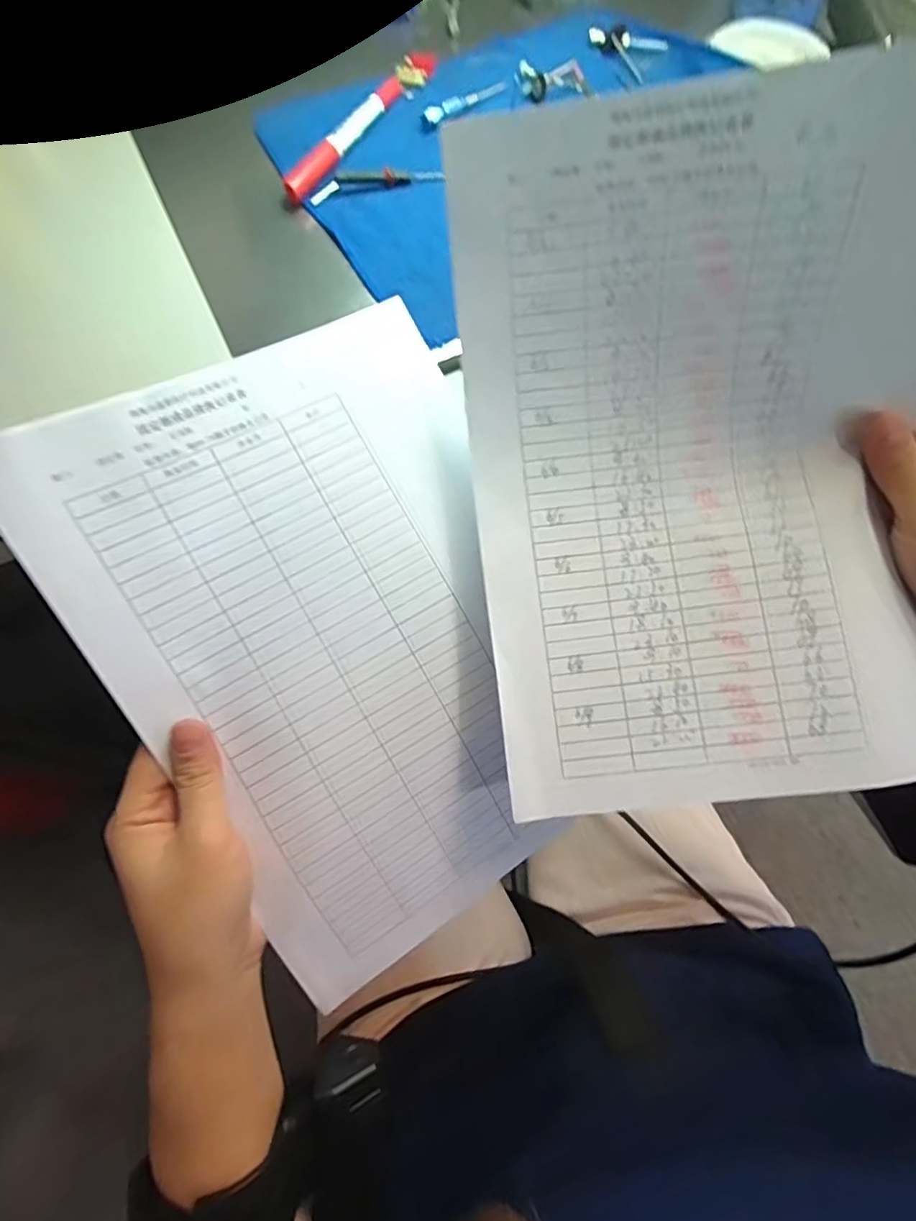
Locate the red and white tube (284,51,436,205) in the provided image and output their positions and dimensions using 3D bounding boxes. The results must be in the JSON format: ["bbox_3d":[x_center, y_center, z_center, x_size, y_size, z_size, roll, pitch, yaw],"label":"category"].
[{"bbox_3d":[-0.065,-0.338,0.386,0.020,0.010,0.182,26,70,11],"label":"red and white tube"}]

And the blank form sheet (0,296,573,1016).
[{"bbox_3d":[-0.048,0.016,0.270,0.197,0.030,0.288,-29,95,-14],"label":"blank form sheet"}]

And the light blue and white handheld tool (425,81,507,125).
[{"bbox_3d":[0.006,-0.355,0.392,0.069,0.006,0.010,-36,72,-13],"label":"light blue and white handheld tool"}]

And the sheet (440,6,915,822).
[{"bbox_3d":[0.108,-0.058,0.228,0.209,0.079,0.284,-10,88,0],"label":"sheet"}]

